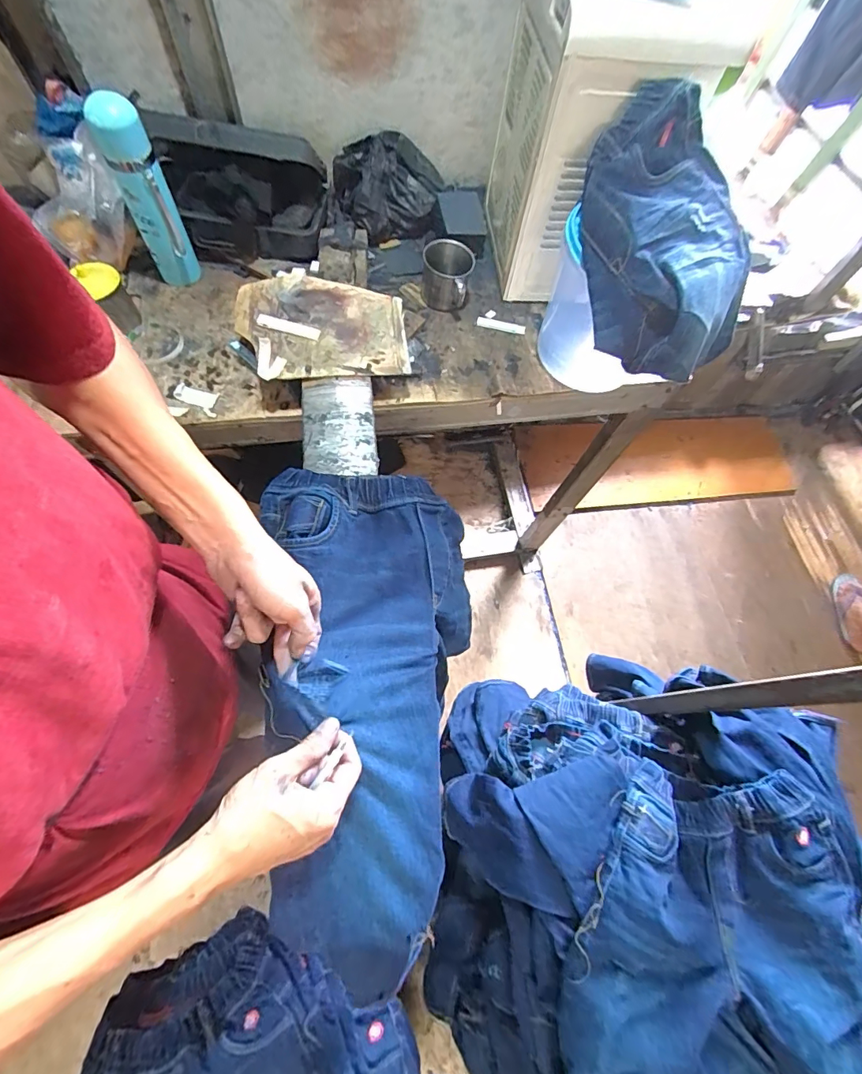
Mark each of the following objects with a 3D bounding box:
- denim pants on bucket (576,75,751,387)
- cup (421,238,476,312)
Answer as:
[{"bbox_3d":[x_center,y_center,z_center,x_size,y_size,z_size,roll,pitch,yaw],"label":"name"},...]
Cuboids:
[{"bbox_3d":[0.291,-0.354,0.544,0.209,0.168,0.256,7,66,-1],"label":"denim pants on bucket"},{"bbox_3d":[0.023,-0.427,0.738,0.083,0.069,0.083,2,67,-4],"label":"cup"}]

